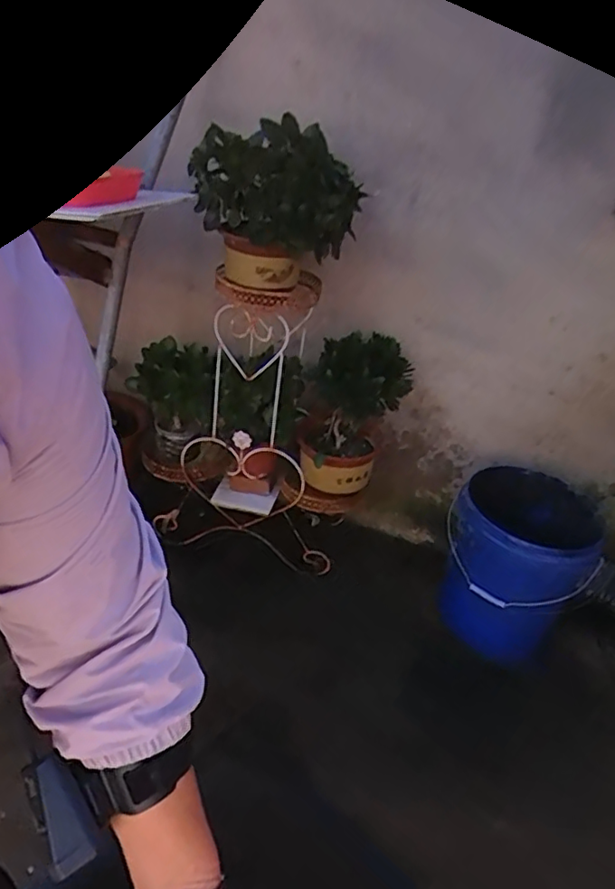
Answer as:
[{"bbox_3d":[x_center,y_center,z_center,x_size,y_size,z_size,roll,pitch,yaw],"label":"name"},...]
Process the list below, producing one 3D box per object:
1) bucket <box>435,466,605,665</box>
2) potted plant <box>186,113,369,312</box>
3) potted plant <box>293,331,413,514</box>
[{"bbox_3d":[0.485,0.281,1.392,0.305,0.362,0.305,5,32,-3],"label":"bucket"},{"bbox_3d":[-0.050,-0.454,1.200,0.265,0.334,0.229,17,34,15],"label":"potted plant"},{"bbox_3d":[0.107,-0.047,1.466,0.251,0.407,0.233,9,32,3],"label":"potted plant"}]

